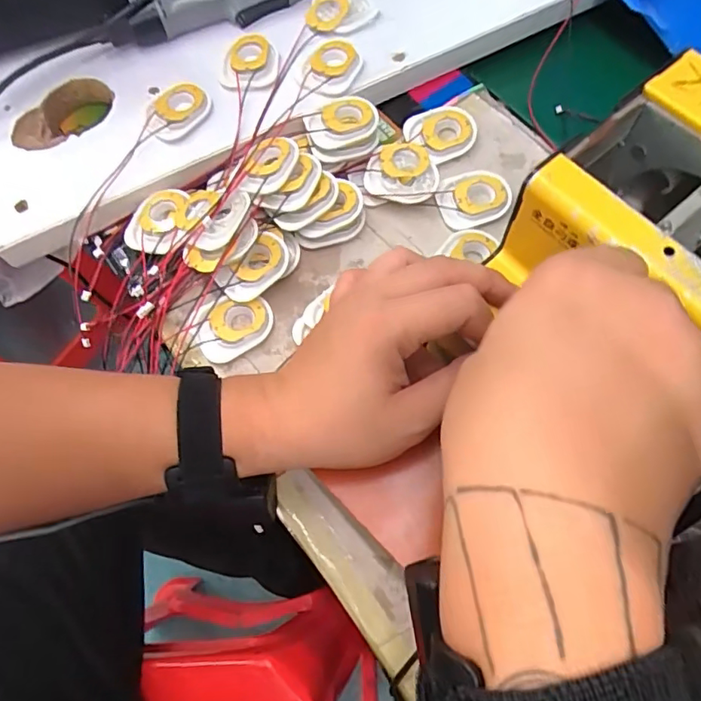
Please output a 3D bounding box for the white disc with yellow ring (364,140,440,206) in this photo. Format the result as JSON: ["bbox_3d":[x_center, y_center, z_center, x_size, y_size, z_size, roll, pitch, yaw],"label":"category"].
[{"bbox_3d":[0.043,-0.147,0.431,0.056,0.016,0.055,-1,68,2],"label":"white disc with yellow ring"}]

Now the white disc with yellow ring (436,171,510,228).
[{"bbox_3d":[0.097,-0.124,0.423,0.054,0.009,0.047,-18,69,-5],"label":"white disc with yellow ring"}]

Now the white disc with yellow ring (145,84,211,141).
[{"bbox_3d":[-0.144,-0.196,0.435,0.043,0.008,0.055,27,72,12],"label":"white disc with yellow ring"}]

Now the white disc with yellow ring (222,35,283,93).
[{"bbox_3d":[-0.085,-0.247,0.453,0.047,0.013,0.056,-4,68,1],"label":"white disc with yellow ring"}]

